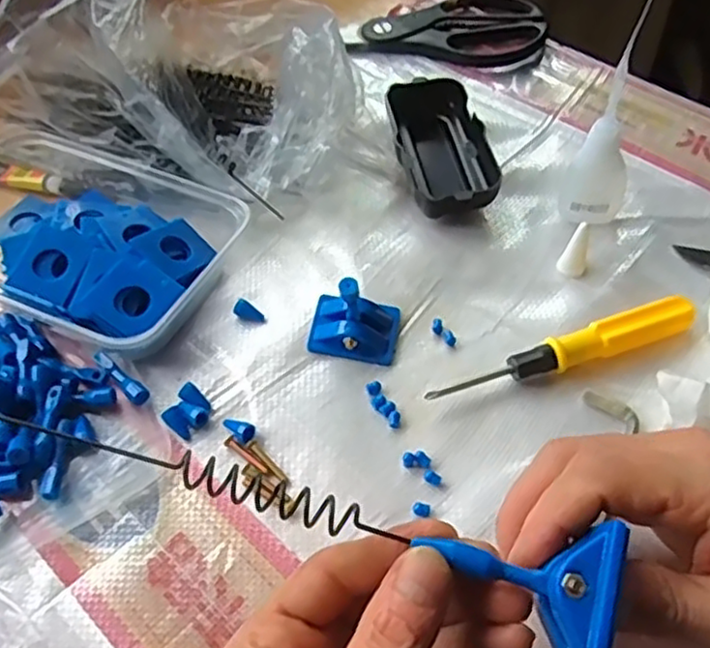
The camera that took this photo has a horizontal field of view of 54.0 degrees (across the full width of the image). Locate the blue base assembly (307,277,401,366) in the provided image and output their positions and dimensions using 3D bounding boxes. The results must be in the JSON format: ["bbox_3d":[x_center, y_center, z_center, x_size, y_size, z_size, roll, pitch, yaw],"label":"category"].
[{"bbox_3d":[0.000,-0.004,0.358,0.044,0.023,0.038,8,53,8],"label":"blue base assembly"}]

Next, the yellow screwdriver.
[{"bbox_3d":[0.104,0.015,0.346,0.140,0.018,0.016,-18,54,-11],"label":"yellow screwdriver"}]

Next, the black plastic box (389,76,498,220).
[{"bbox_3d":[0.052,-0.110,0.431,0.052,0.029,0.101,-7,53,-3],"label":"black plastic box"}]

